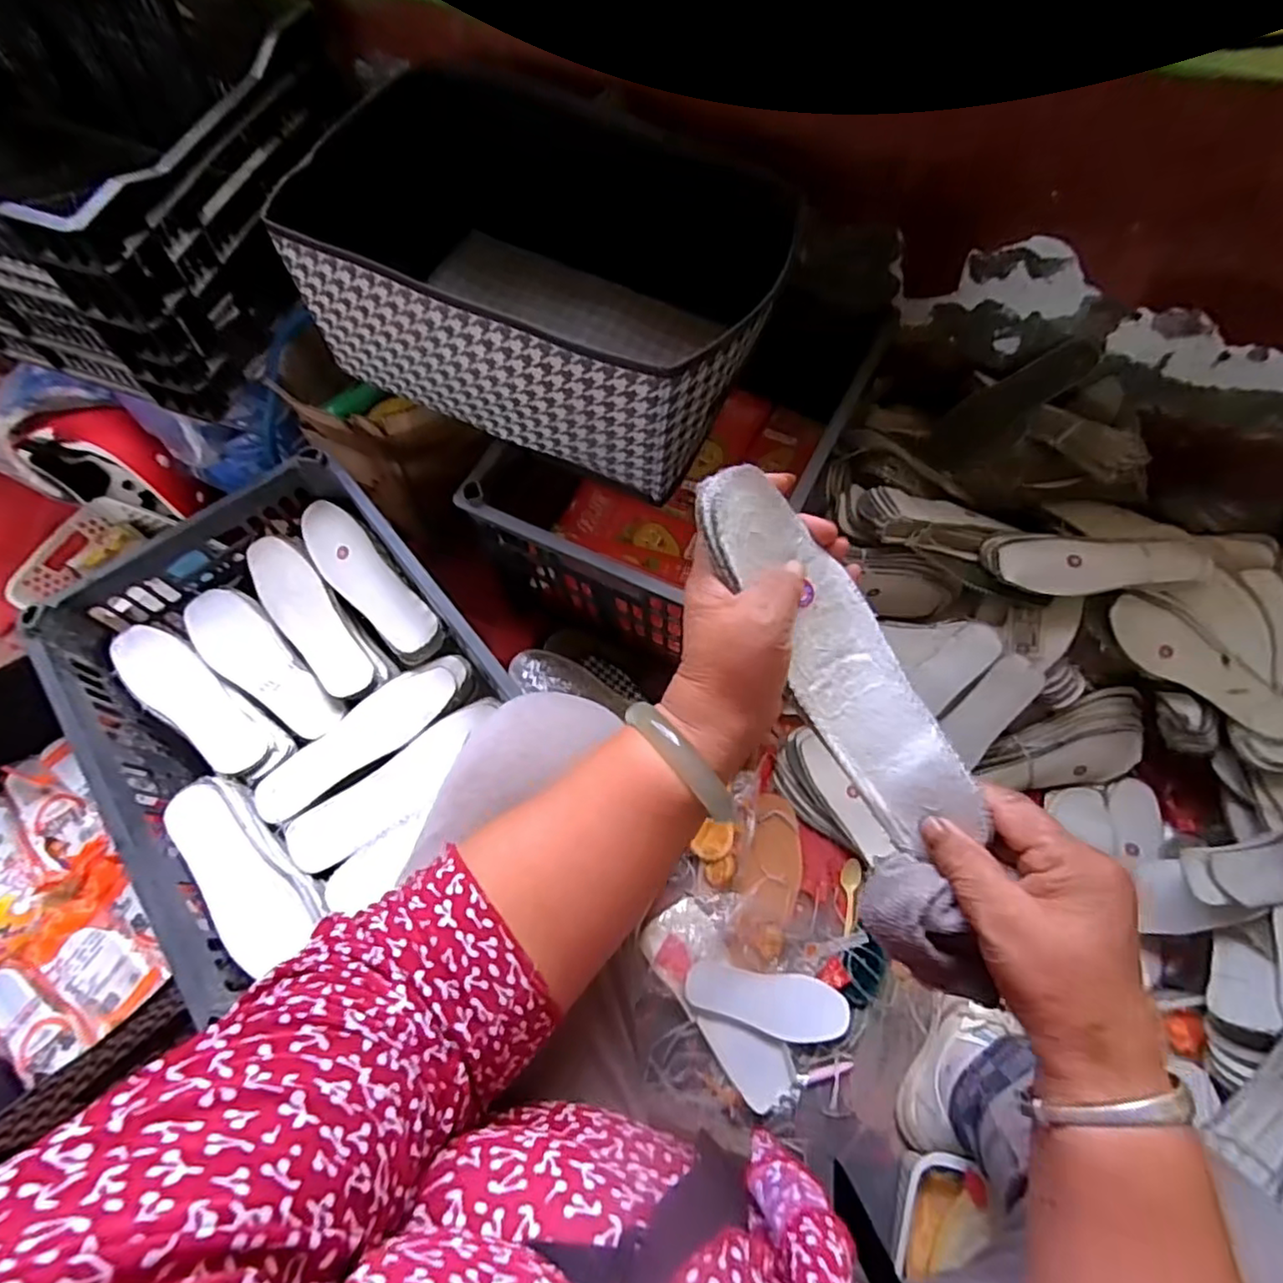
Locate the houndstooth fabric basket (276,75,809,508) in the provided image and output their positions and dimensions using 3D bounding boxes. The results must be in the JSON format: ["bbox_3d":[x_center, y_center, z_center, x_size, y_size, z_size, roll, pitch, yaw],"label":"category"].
[{"bbox_3d":[-0.080,-0.383,0.688,0.428,0.199,0.333,24,70,9],"label":"houndstooth fabric basket"}]

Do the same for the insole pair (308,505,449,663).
[{"bbox_3d":[-0.305,-0.065,0.725,0.062,0.037,0.227,-42,74,-15],"label":"insole pair"}]

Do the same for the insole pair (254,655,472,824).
[{"bbox_3d":[-0.282,0.094,0.661,0.233,0.021,0.075,-41,74,-14],"label":"insole pair"}]

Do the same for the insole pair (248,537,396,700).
[{"bbox_3d":[-0.366,-0.026,0.712,0.067,0.019,0.221,-38,73,-14],"label":"insole pair"}]

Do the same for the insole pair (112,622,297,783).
[{"bbox_3d":[-0.469,0.063,0.676,0.231,0.019,0.064,34,72,13],"label":"insole pair"}]

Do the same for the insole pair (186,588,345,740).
[{"bbox_3d":[-0.414,0.023,0.703,0.226,0.011,0.072,39,73,14],"label":"insole pair"}]

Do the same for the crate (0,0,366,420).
[{"bbox_3d":[-0.663,-0.553,0.724,0.555,0.262,0.444,16,69,7],"label":"crate"}]

